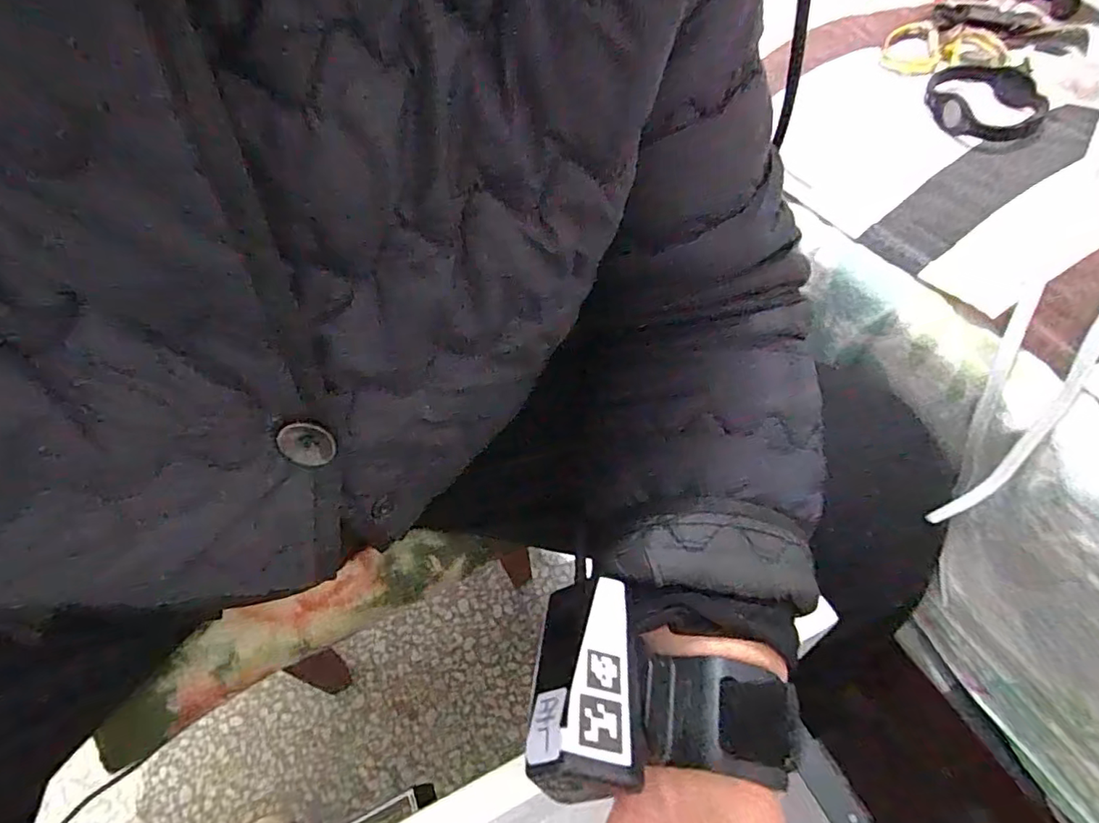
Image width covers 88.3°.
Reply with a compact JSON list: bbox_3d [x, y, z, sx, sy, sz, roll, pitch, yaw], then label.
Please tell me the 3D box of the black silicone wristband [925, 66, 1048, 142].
[{"bbox_3d":[0.255,-0.189,0.338,0.049,0.022,0.086,2,54,6],"label":"black silicone wristband"}]

